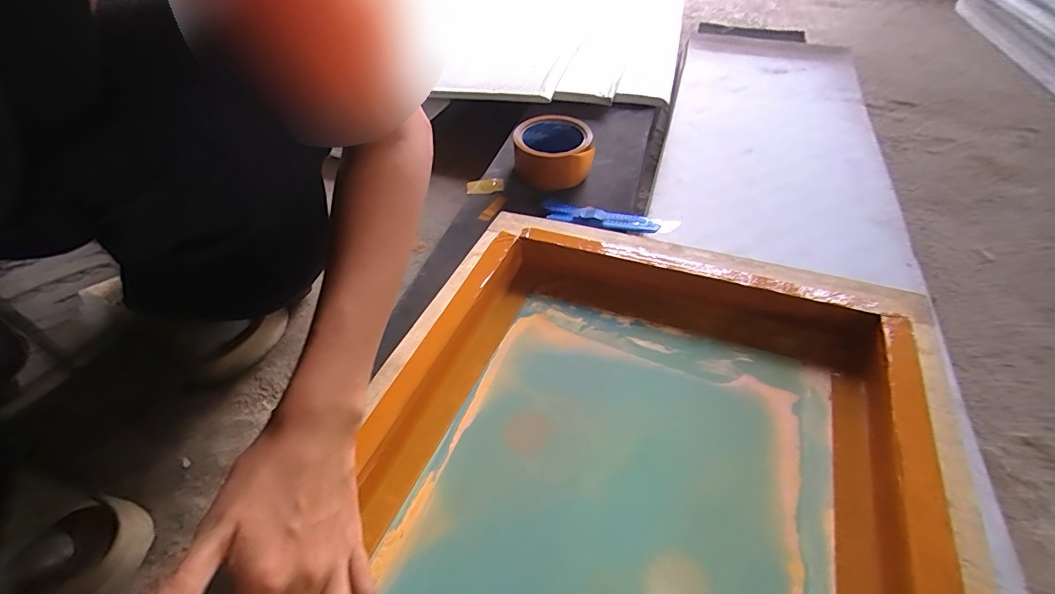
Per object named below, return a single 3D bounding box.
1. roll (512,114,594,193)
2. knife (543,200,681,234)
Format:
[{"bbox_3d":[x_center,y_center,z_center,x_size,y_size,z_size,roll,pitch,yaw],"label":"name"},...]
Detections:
[{"bbox_3d":[0.031,-0.181,0.562,0.092,0.047,0.088,-7,46,-3],"label":"roll"},{"bbox_3d":[0.087,-0.086,0.498,0.145,0.019,0.020,12,48,14],"label":"knife"}]

